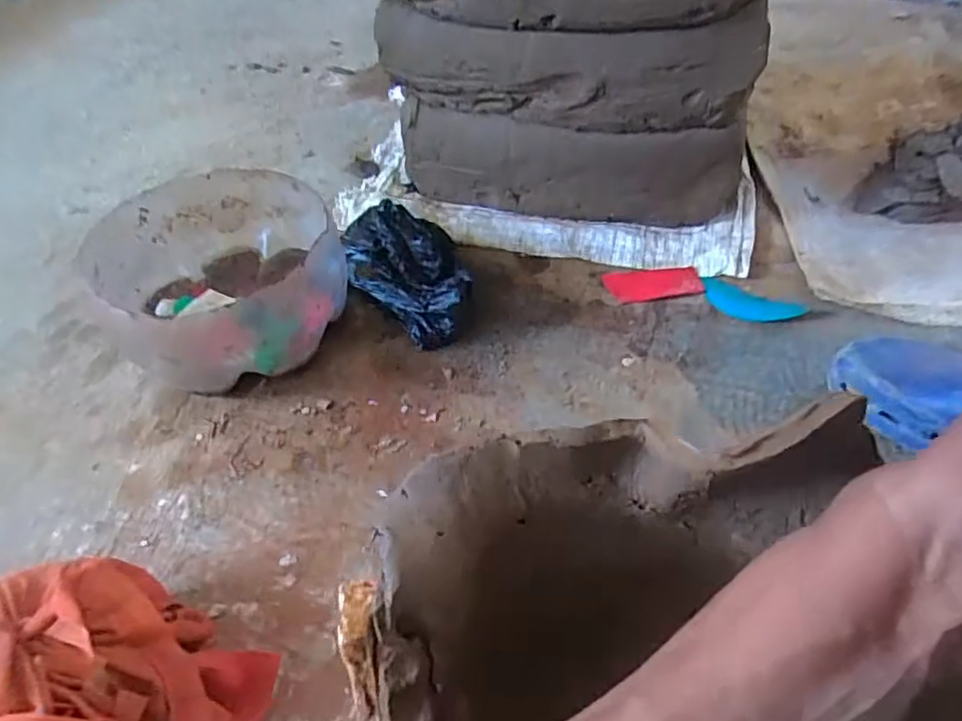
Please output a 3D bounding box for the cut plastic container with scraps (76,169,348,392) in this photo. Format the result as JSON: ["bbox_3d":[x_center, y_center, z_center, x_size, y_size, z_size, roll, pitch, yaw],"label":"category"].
[{"bbox_3d":[-0.268,-0.083,0.687,0.227,0.131,0.243,-2,47,2],"label":"cut plastic container with scraps"}]

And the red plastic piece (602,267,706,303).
[{"bbox_3d":[0.201,-0.090,0.749,0.107,0.010,0.049,-7,47,-3],"label":"red plastic piece"}]

